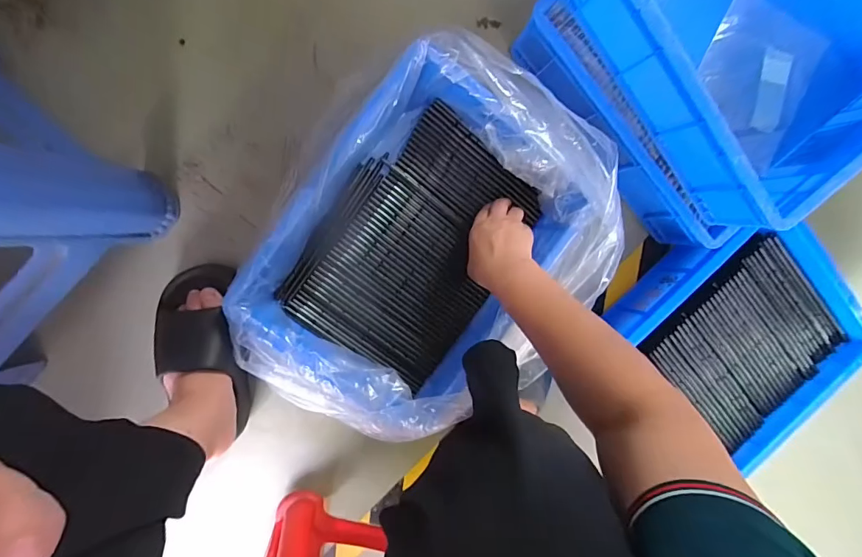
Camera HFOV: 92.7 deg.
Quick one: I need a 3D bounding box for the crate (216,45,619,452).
[{"bbox_3d":[-0.006,-0.020,0.536,0.330,0.151,0.472,38,91,-10],"label":"crate"}]

